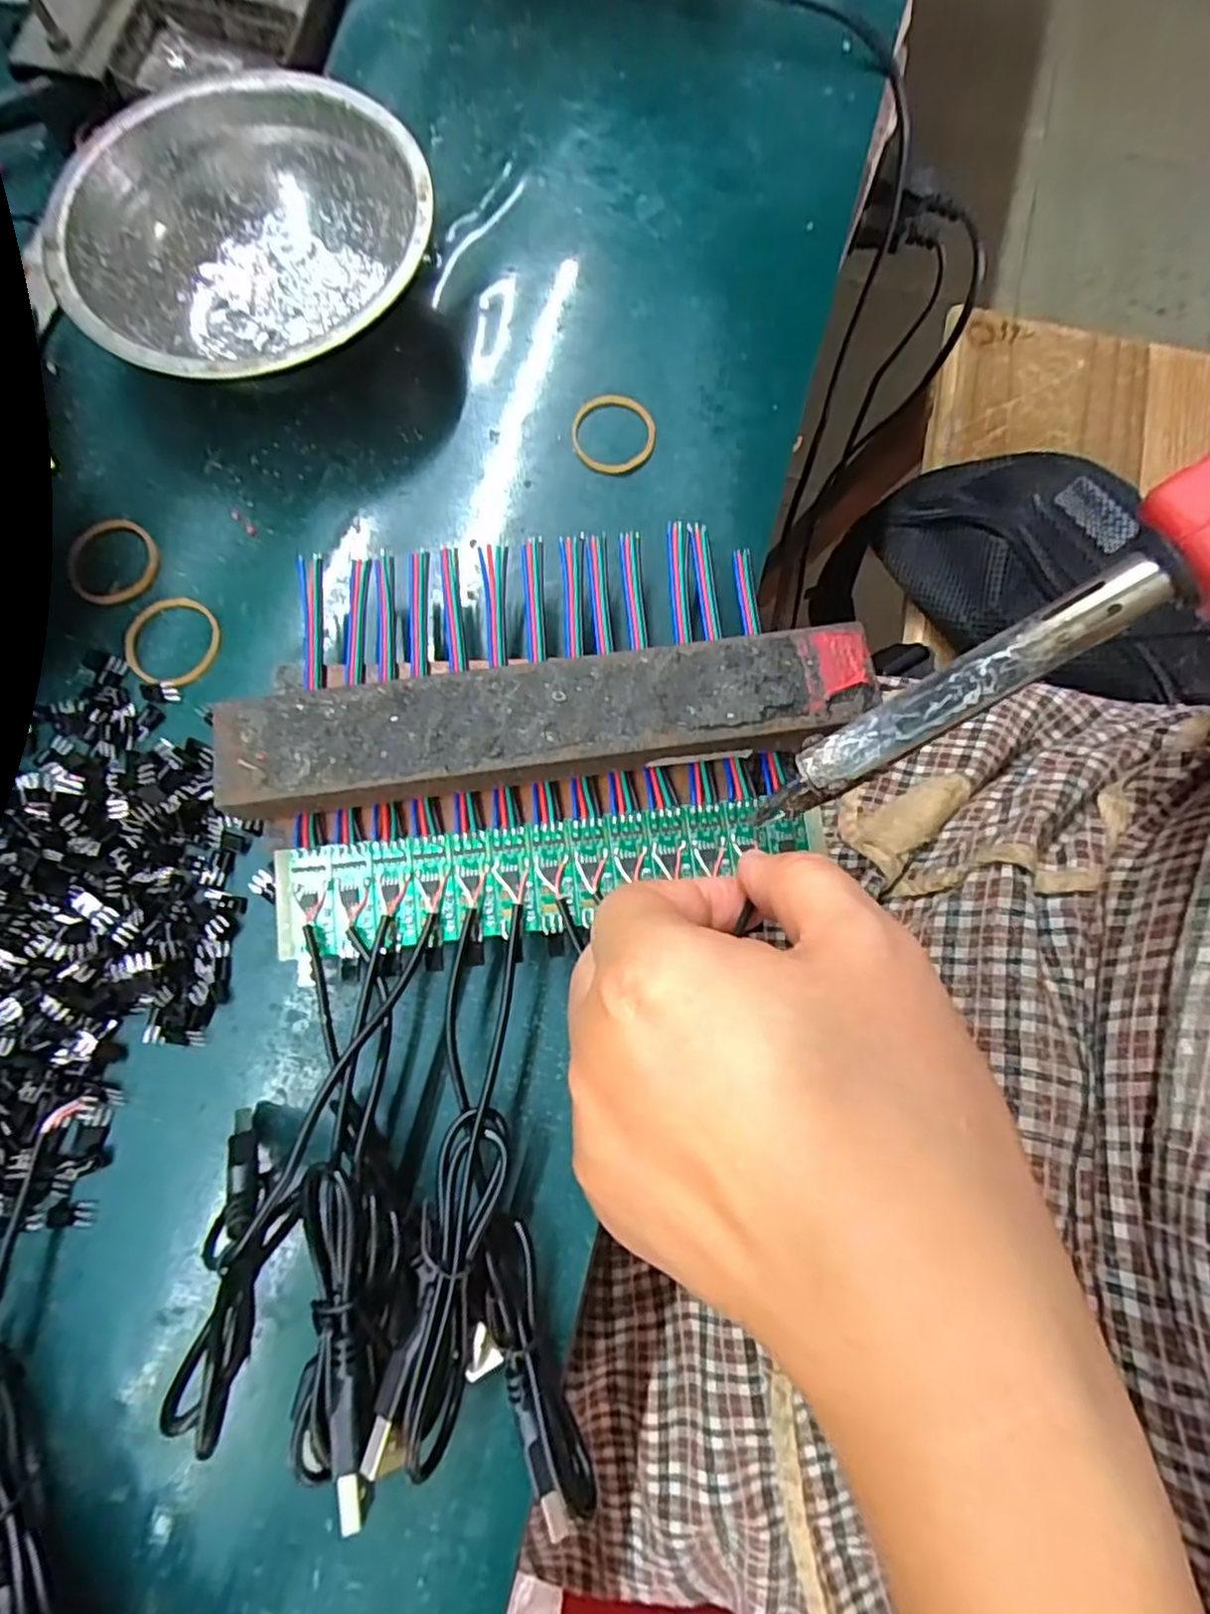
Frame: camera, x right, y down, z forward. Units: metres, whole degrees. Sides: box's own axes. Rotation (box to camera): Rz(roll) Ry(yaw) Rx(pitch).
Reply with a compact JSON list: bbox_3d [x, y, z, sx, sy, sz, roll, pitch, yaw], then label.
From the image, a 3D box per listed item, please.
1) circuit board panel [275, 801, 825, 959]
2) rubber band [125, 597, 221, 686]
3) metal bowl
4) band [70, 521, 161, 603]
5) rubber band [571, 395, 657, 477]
[{"bbox_3d":[-0.016,0.018,0.210,0.161,0.004,0.033,-9,78,-2],"label":"circuit board panel"},{"bbox_3d":[-0.150,-0.058,0.242,0.032,0.004,0.033,0,77,-2],"label":"rubber band"},{"bbox_3d":[-0.126,-0.199,0.255,0.123,0.040,0.124,0,77,-2],"label":"metal bowl"},{"bbox_3d":[-0.175,-0.088,0.248,0.030,0.004,0.032,0,77,-2],"label":"band"},{"bbox_3d":[0.003,-0.141,0.262,0.031,0.004,0.032,6,77,0],"label":"rubber band"}]

